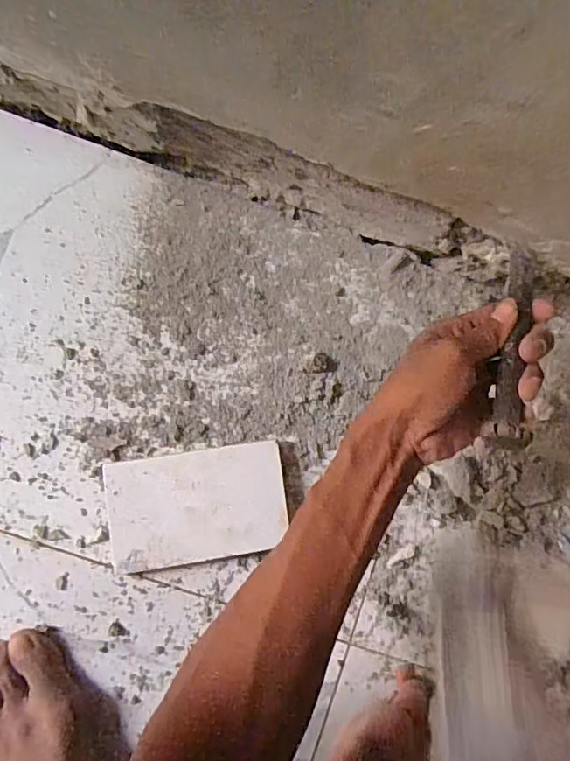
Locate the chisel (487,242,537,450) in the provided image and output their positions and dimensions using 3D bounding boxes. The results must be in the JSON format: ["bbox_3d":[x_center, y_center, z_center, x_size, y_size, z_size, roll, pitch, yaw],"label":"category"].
[{"bbox_3d":[0.153,-0.028,0.335,0.021,0.013,0.154,18,65,-3],"label":"chisel"}]

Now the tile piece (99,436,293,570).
[{"bbox_3d":[-0.072,0.105,0.425,0.142,0.013,0.089,-7,87,-5],"label":"tile piece"}]

